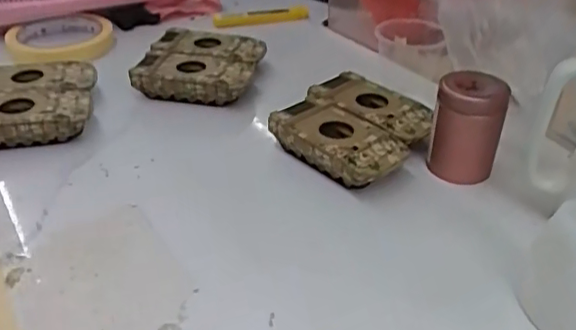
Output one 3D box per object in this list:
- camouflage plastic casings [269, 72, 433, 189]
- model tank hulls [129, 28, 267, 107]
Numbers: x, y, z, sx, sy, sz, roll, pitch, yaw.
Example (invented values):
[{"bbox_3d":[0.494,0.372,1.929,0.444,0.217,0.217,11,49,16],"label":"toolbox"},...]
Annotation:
[{"bbox_3d":[0.048,-0.024,0.429,0.093,0.027,0.106,24,41,30],"label":"camouflage plastic casings"},{"bbox_3d":[-0.074,-0.084,0.510,0.089,0.033,0.093,7,35,9],"label":"model tank hulls"}]

